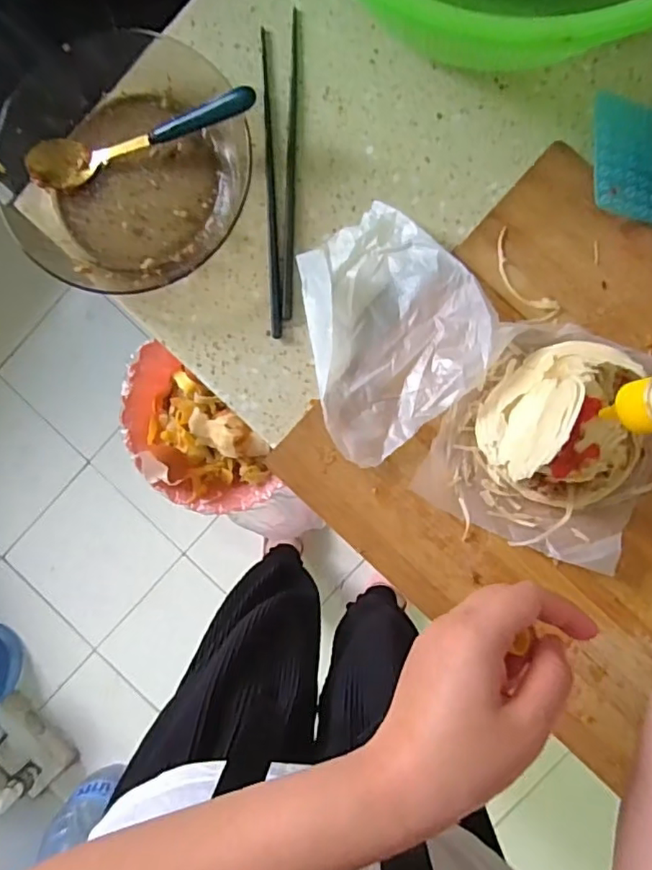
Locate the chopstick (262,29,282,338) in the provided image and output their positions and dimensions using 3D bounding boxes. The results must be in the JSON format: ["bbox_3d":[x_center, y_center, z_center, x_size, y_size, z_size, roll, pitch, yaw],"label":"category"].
[{"bbox_3d":[-0.042,-0.196,0.447,0.009,0.005,0.237,-2,91,3],"label":"chopstick"}]

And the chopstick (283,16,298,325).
[{"bbox_3d":[-0.026,-0.207,0.444,0.009,0.006,0.234,2,91,3],"label":"chopstick"}]

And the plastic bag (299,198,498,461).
[{"bbox_3d":[0.050,-0.076,0.412,0.122,0.032,0.172,-11,90,3],"label":"plastic bag"}]

